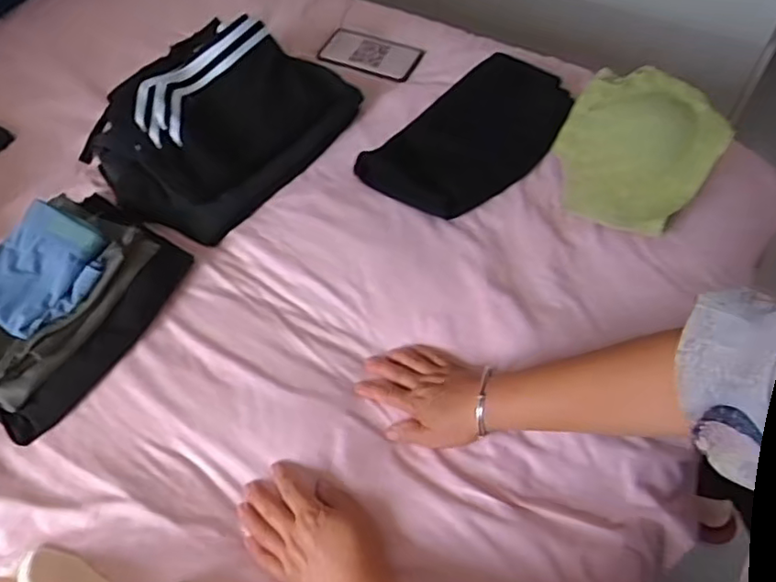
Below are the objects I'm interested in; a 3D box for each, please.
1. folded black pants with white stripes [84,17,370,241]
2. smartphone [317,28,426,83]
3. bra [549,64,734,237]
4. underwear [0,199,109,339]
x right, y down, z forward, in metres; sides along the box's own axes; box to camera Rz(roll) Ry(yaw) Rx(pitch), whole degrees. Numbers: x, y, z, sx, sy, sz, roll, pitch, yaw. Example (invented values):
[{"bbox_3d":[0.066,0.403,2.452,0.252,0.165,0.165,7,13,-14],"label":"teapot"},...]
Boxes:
[{"bbox_3d":[-0.241,-0.249,0.822,0.254,0.124,0.331,36,66,25],"label":"folded black pants with white stripes"},{"bbox_3d":[-0.032,-0.384,0.976,0.171,0.014,0.091,19,60,16],"label":"smartphone"},{"bbox_3d":[0.311,-0.183,0.755,0.189,0.046,0.189,-2,83,13],"label":"bra"},{"bbox_3d":[-0.398,-0.029,0.681,0.129,0.036,0.143,30,63,22],"label":"underwear"}]

